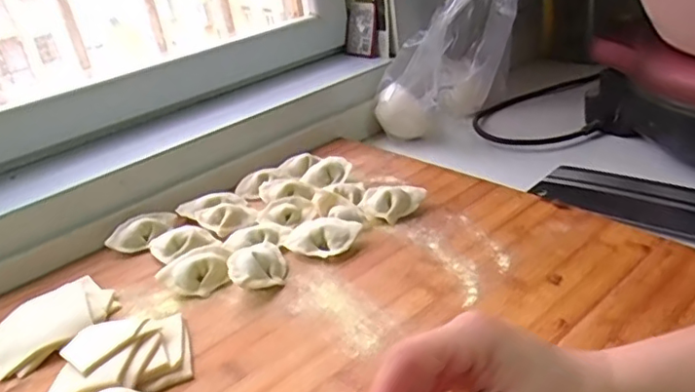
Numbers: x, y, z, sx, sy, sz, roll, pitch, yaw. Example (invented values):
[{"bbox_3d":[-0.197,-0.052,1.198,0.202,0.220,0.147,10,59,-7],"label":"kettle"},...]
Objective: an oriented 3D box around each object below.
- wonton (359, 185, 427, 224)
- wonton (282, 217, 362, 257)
[{"bbox_3d":[0.041,0.005,0.539,0.058,0.024,0.040,-1,30,11],"label":"wonton"},{"bbox_3d":[-0.022,0.035,0.502,0.061,0.018,0.037,2,31,16],"label":"wonton"}]

